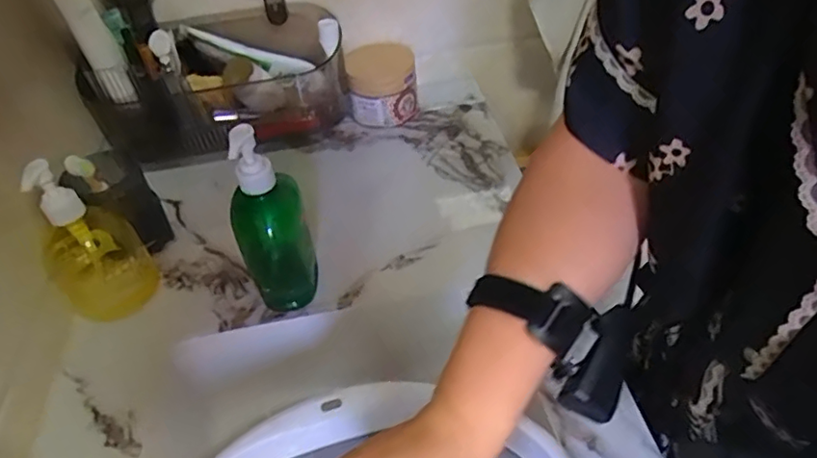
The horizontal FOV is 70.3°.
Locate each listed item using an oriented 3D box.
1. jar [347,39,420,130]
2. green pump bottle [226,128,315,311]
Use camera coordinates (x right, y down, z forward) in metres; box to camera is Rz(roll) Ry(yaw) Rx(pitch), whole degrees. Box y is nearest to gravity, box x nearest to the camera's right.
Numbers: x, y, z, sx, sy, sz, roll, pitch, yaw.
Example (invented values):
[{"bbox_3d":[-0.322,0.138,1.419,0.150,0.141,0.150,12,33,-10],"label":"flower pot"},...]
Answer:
[{"bbox_3d":[-0.035,-0.195,0.792,0.089,0.084,0.087,-10,44,-3],"label":"jar"},{"bbox_3d":[-0.125,-0.005,0.531,0.065,0.189,0.054,-19,45,-12],"label":"green pump bottle"}]

